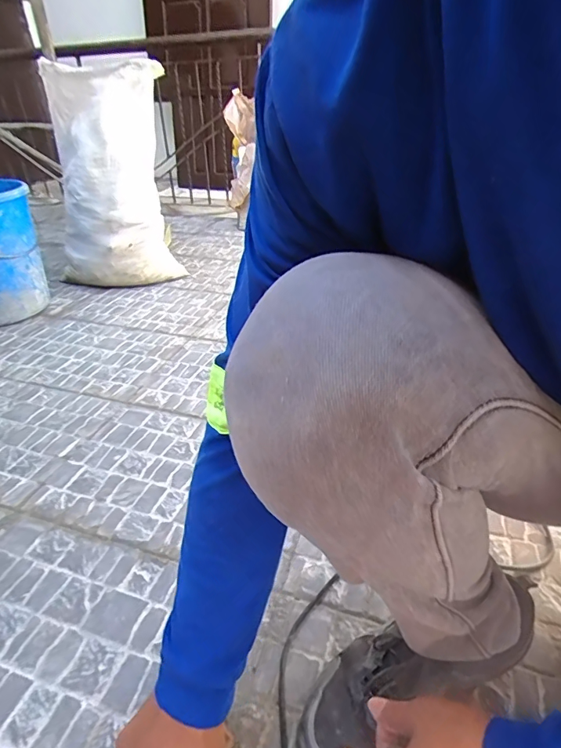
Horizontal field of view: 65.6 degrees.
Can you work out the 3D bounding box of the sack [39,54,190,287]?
[{"bbox_3d":[-0.548,-0.607,1.389,0.295,0.632,0.334,14,36,22],"label":"sack"}]

